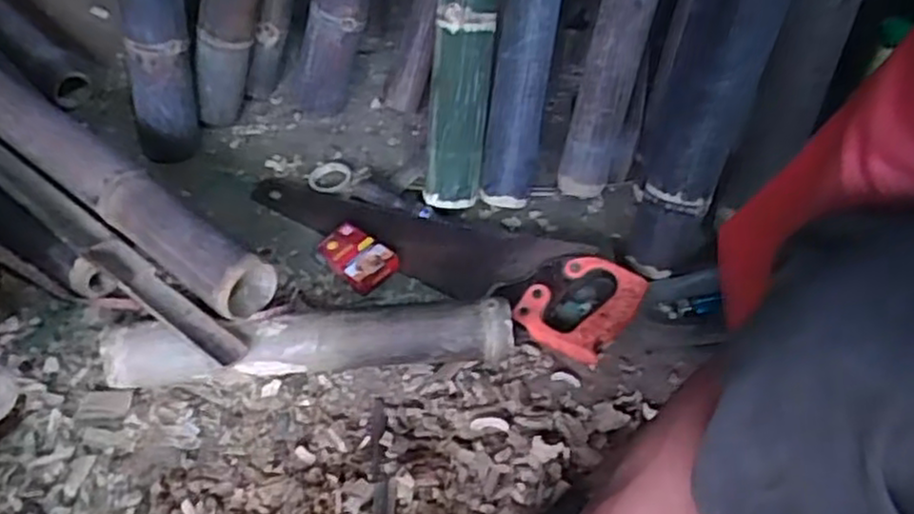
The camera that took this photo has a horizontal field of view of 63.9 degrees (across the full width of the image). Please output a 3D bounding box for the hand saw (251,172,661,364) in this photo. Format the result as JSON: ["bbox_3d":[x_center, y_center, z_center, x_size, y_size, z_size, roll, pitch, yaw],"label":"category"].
[{"bbox_3d":[-0.030,-0.032,0.876,0.513,0.052,0.120,25,53,24],"label":"hand saw"}]

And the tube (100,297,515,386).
[{"bbox_3d":[-0.149,0.090,0.755,0.409,0.069,0.064,-5,47,-2],"label":"tube"}]

